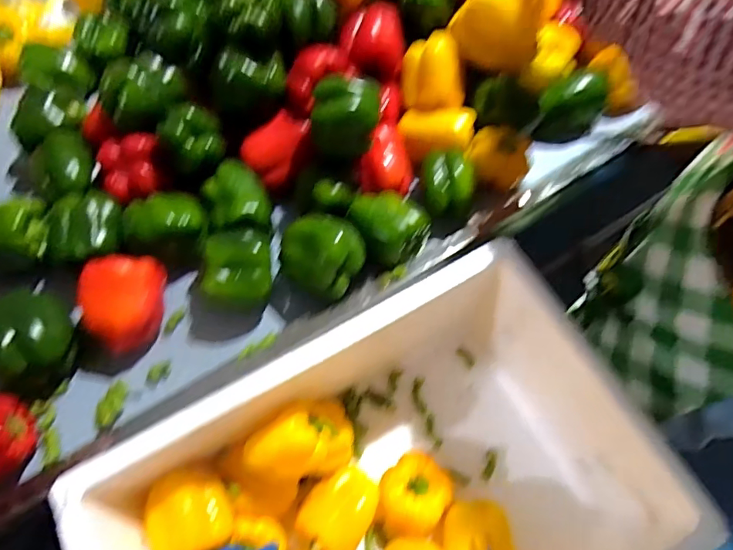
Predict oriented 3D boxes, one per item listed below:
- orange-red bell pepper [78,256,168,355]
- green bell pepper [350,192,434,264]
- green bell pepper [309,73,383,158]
[{"bbox_3d":[-0.270,0.037,0.562,0.083,0.075,0.093,-10,66,-4],"label":"orange-red bell pepper"},{"bbox_3d":[0.024,-0.059,0.600,0.087,0.059,0.066,42,73,17],"label":"green bell pepper"},{"bbox_3d":[-0.023,-0.179,0.583,0.073,0.077,0.081,7,66,4],"label":"green bell pepper"}]

